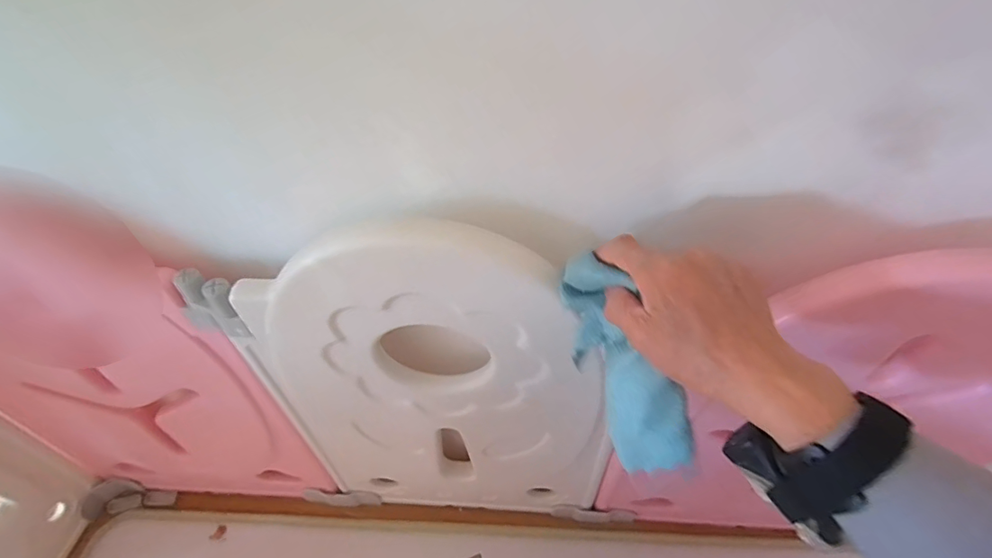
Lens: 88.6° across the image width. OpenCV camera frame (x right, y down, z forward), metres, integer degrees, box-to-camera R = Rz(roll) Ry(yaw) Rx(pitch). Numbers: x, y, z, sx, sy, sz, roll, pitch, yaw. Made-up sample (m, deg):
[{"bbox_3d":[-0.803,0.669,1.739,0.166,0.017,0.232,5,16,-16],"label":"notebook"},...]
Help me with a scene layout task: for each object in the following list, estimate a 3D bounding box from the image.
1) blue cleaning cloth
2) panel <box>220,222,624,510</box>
[{"bbox_3d":[0.089,0.058,0.365,0.038,0.065,0.155,-19,75,-16],"label":"blue cleaning cloth"},{"bbox_3d":[-0.057,0.155,0.597,0.381,0.569,0.030,2,48,4],"label":"panel"}]

